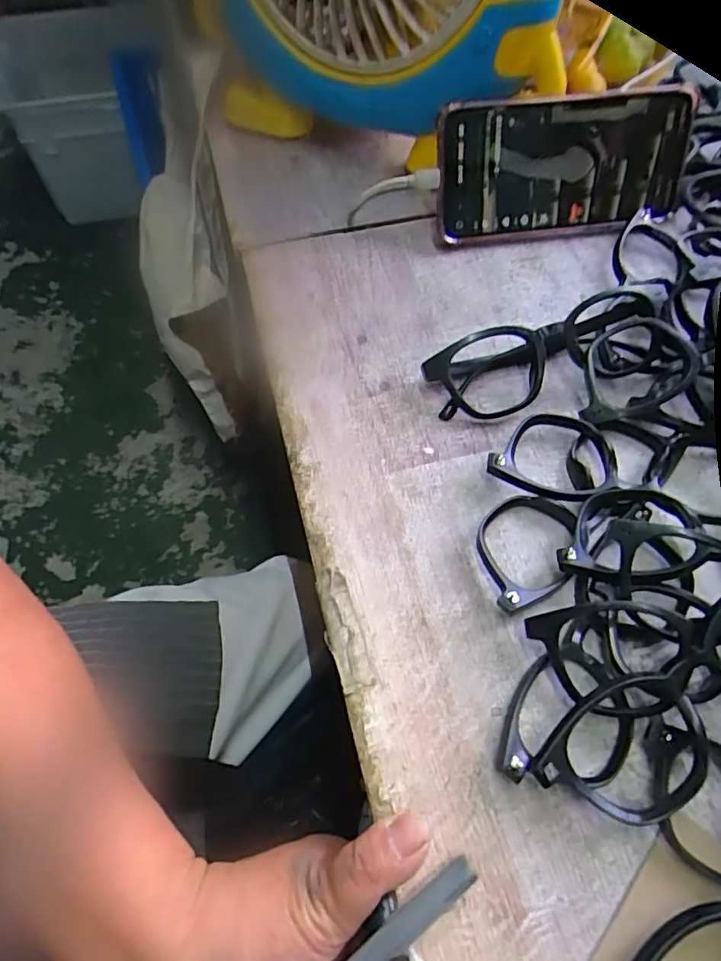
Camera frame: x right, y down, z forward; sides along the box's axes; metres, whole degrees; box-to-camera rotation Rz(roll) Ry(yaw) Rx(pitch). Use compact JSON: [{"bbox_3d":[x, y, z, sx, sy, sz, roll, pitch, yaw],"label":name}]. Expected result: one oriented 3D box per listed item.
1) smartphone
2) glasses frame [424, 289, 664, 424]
[{"bbox_3d":[0.128,-0.201,0.364,0.158,0.077,0.015,-6,33,-2],"label":"smartphone"},{"bbox_3d":[0.106,-0.071,0.317,0.141,0.036,0.048,-13,62,-8],"label":"glasses frame"}]

